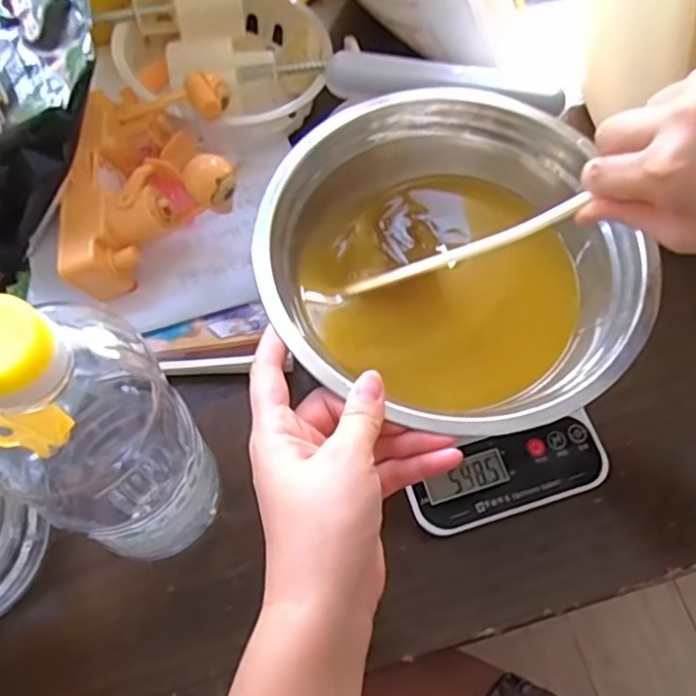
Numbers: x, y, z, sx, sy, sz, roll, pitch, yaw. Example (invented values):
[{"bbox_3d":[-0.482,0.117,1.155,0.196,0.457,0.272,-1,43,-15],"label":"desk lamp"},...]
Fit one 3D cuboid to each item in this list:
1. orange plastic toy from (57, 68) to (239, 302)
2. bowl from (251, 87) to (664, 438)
[{"bbox_3d":[-0.142,-0.124,0.463,0.119,0.070,0.151,-7,67,-6],"label":"orange plastic toy"},{"bbox_3d":[0.057,-0.047,0.426,0.220,0.089,0.231,1,66,-2],"label":"bowl"}]

